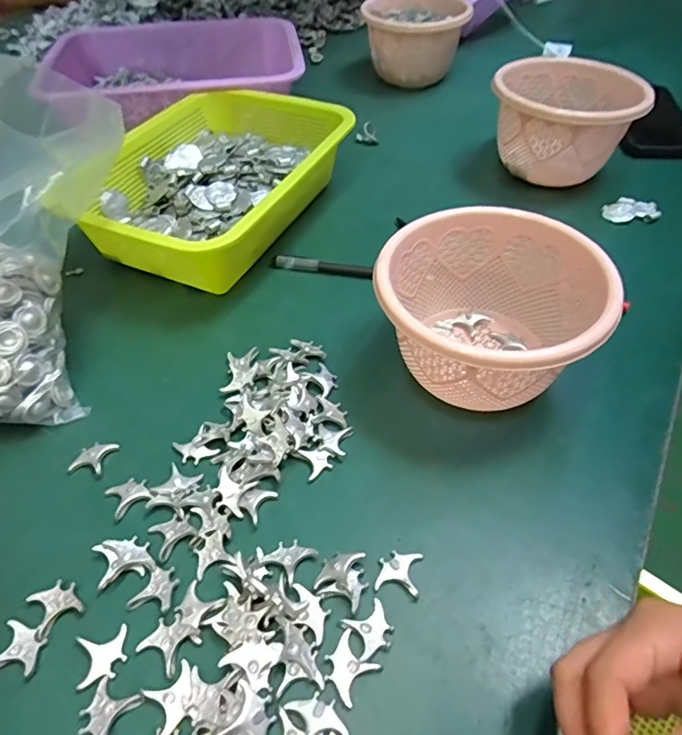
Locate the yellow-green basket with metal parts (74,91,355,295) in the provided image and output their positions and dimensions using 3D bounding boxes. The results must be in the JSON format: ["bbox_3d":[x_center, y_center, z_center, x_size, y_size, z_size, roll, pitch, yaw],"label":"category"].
[{"bbox_3d":[-0.136,-0.180,0.507,0.216,0.072,0.257,21,53,17],"label":"yellow-green basket with metal parts"}]

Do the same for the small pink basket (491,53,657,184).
[{"bbox_3d":[0.229,-0.260,0.543,0.139,0.085,0.153,8,50,7],"label":"small pink basket"}]

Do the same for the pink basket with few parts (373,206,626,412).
[{"bbox_3d":[0.098,-0.031,0.352,0.136,0.090,0.138,0,50,0],"label":"pink basket with few parts"}]

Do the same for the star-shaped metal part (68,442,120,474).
[{"bbox_3d":[-0.165,0.059,0.344,0.022,0.006,0.026,14,51,12],"label":"star-shaped metal part"}]

